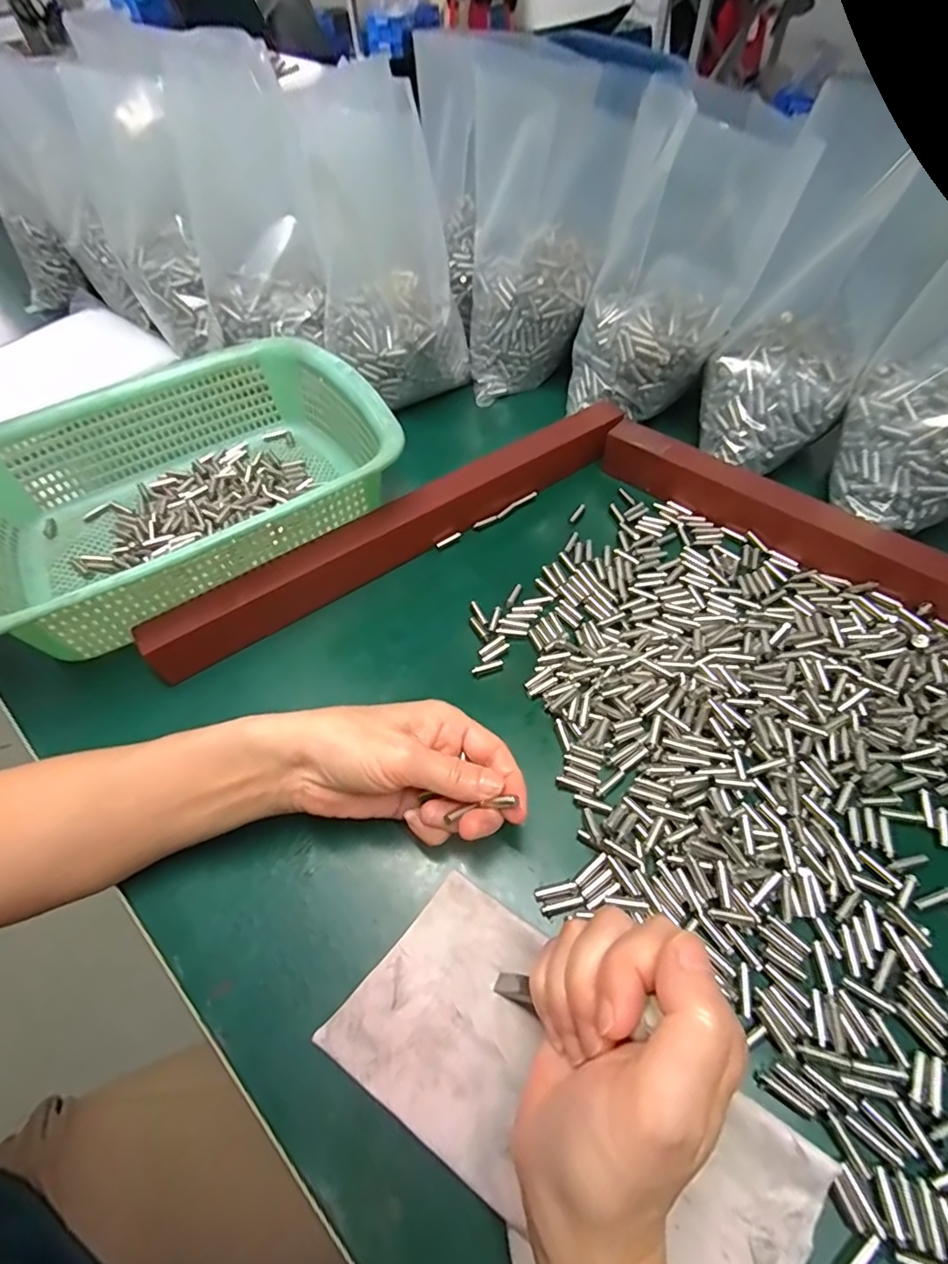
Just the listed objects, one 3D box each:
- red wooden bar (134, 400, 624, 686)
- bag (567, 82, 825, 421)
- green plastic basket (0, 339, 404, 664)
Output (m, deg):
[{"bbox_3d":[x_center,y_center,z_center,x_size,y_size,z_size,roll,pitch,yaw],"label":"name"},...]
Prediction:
[{"bbox_3d":[-0.047,-0.080,0.403,0.387,0.040,0.029,-32,60,-17],"label":"red wooden bar"},{"bbox_3d":[0.154,-0.284,0.429,0.129,0.189,0.099,6,57,8],"label":"bag"},{"bbox_3d":[-0.218,-0.110,0.407,0.298,0.079,0.229,-32,60,-17],"label":"green plastic basket"}]

